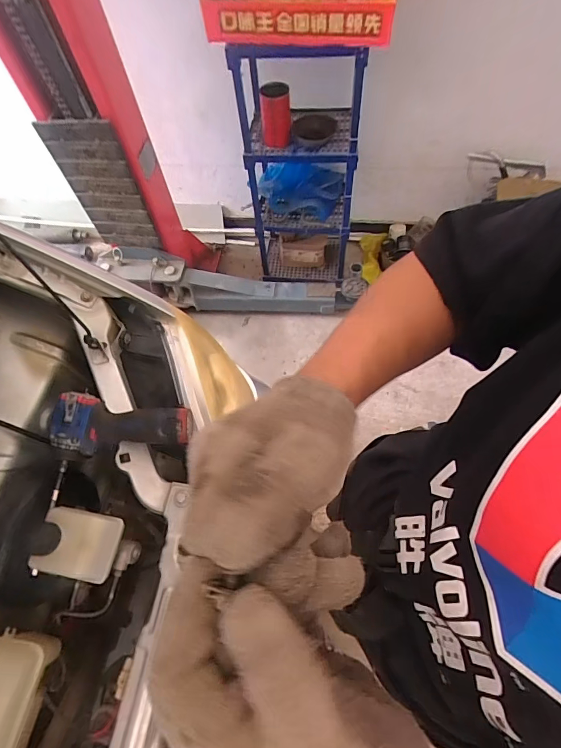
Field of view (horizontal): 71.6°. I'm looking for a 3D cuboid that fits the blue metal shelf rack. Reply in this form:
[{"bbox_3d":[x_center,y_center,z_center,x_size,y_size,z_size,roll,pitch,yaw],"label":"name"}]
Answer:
[{"bbox_3d":[0.098,-0.830,1.601,0.404,0.959,0.353,5,62,8],"label":"blue metal shelf rack"}]

